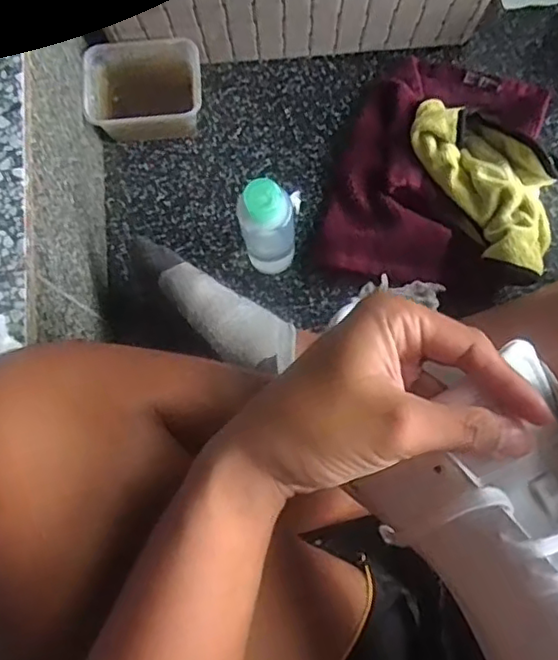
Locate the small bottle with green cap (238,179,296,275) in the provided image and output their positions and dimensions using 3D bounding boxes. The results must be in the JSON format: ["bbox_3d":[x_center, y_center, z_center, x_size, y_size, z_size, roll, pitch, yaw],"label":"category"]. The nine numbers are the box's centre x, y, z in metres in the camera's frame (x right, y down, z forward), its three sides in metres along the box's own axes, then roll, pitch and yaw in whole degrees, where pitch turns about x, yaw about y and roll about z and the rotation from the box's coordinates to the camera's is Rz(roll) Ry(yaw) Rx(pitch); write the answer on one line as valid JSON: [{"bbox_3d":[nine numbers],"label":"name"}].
[{"bbox_3d":[-0.008,-0.078,0.530,0.042,0.144,0.042,0,79,1],"label":"small bottle with green cap"}]

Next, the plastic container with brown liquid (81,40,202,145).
[{"bbox_3d":[-0.125,-0.225,0.600,0.104,0.056,0.079,-4,79,1],"label":"plastic container with brown liquid"}]

